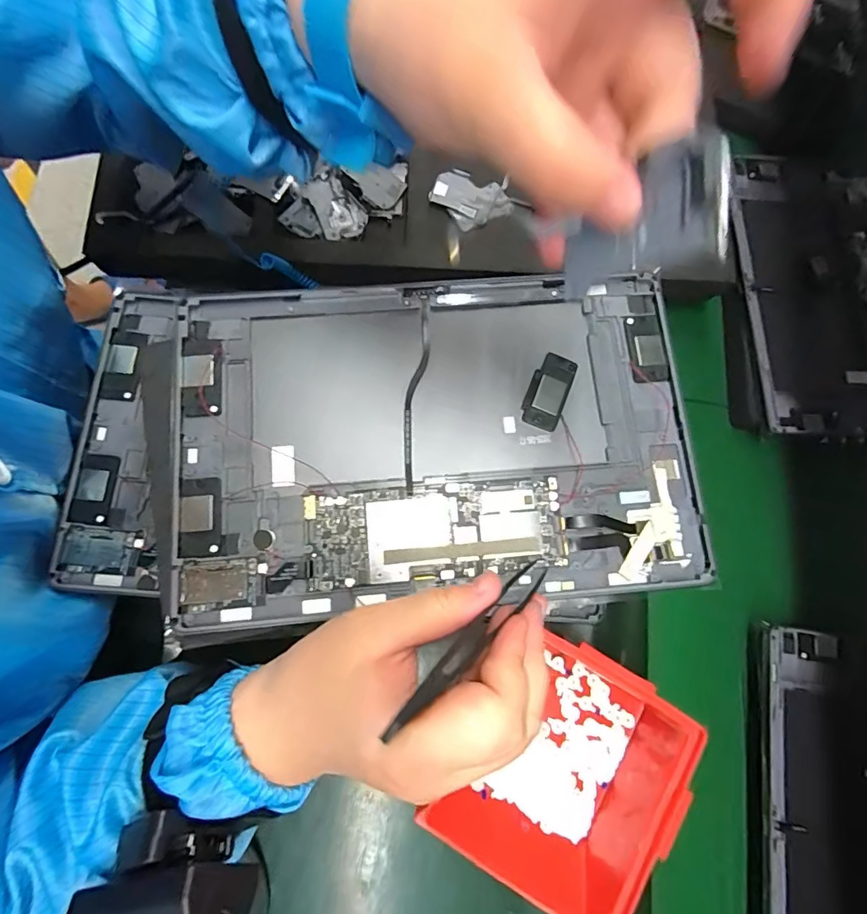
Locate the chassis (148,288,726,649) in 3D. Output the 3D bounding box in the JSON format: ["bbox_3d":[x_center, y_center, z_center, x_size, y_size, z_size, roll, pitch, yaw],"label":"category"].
[{"bbox_3d":[0.001,-0.009,0.242,0.256,0.011,0.163,-5,77,-2],"label":"chassis"}]

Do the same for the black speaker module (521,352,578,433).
[{"bbox_3d":[0.060,-0.035,0.250,0.020,0.004,0.040,22,78,-2],"label":"black speaker module"}]

